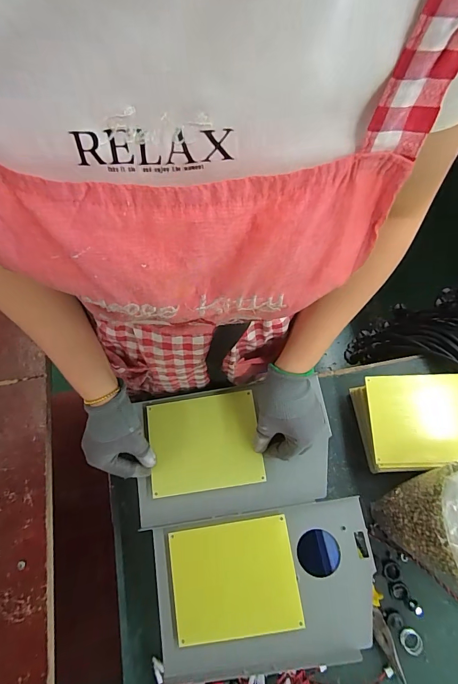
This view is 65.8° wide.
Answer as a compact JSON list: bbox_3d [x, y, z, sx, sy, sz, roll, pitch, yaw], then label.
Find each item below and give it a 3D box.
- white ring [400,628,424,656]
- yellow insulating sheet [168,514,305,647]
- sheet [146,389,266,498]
[{"bbox_3d":[0.244,0.402,0.474,0.026,0.009,0.028,-1,71,2],"label":"white ring"},{"bbox_3d":[0.006,0.296,0.443,0.151,0.009,0.120,-10,68,1],"label":"yellow insulating sheet"},{"bbox_3d":[-0.035,0.139,0.492,0.147,0.008,0.123,-10,69,1],"label":"sheet"}]

